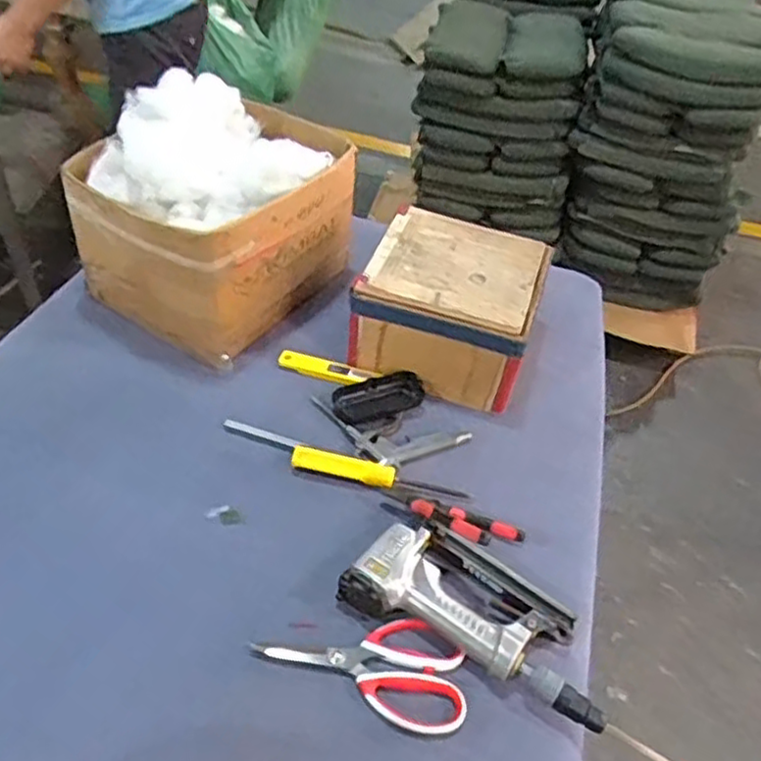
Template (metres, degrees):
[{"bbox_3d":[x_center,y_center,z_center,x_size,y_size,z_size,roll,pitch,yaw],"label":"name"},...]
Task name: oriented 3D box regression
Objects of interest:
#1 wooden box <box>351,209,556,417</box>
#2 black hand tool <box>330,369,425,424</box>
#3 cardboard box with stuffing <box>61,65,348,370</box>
[{"bbox_3d":[0.091,-0.096,0.927,0.208,0.130,0.203,17,43,11],"label":"wooden box"},{"bbox_3d":[-0.002,0.018,0.882,0.117,0.023,0.057,-13,46,-21],"label":"black hand tool"},{"bbox_3d":[-0.211,-0.231,0.947,0.249,0.235,0.305,26,46,19],"label":"cardboard box with stuffing"}]

